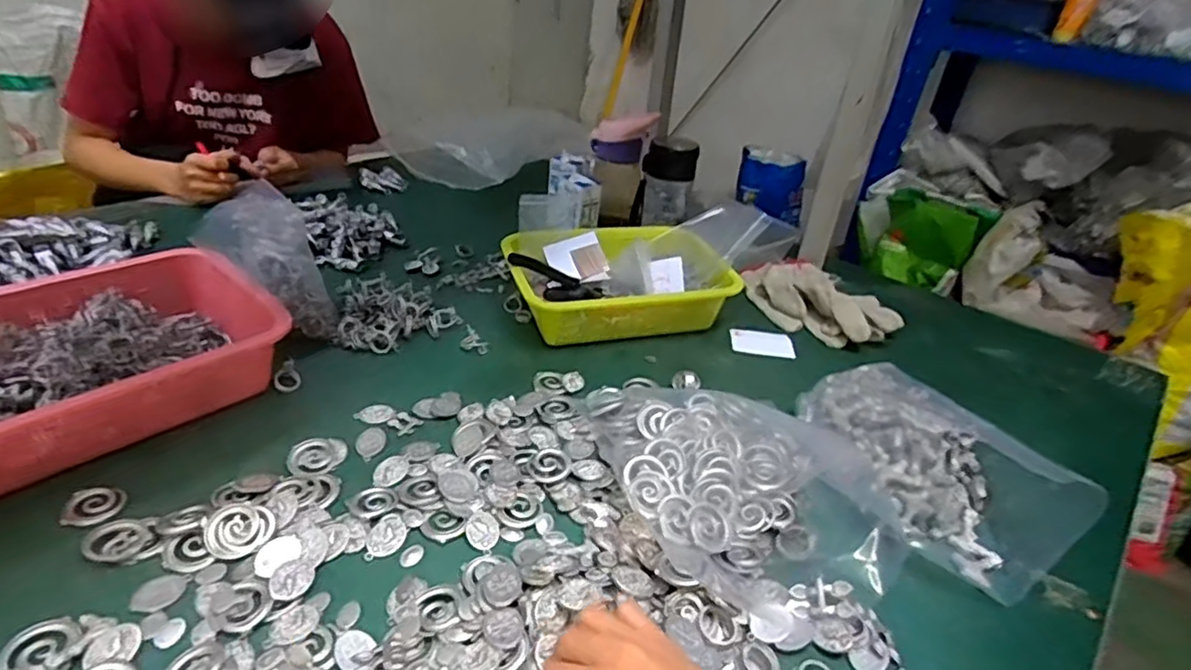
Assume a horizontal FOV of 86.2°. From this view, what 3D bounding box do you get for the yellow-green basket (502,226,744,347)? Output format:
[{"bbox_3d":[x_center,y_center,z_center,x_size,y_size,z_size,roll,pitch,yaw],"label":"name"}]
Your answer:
[{"bbox_3d":[0.028,-0.067,0.796,0.262,0.076,0.164,-4,33,-17],"label":"yellow-green basket"}]

